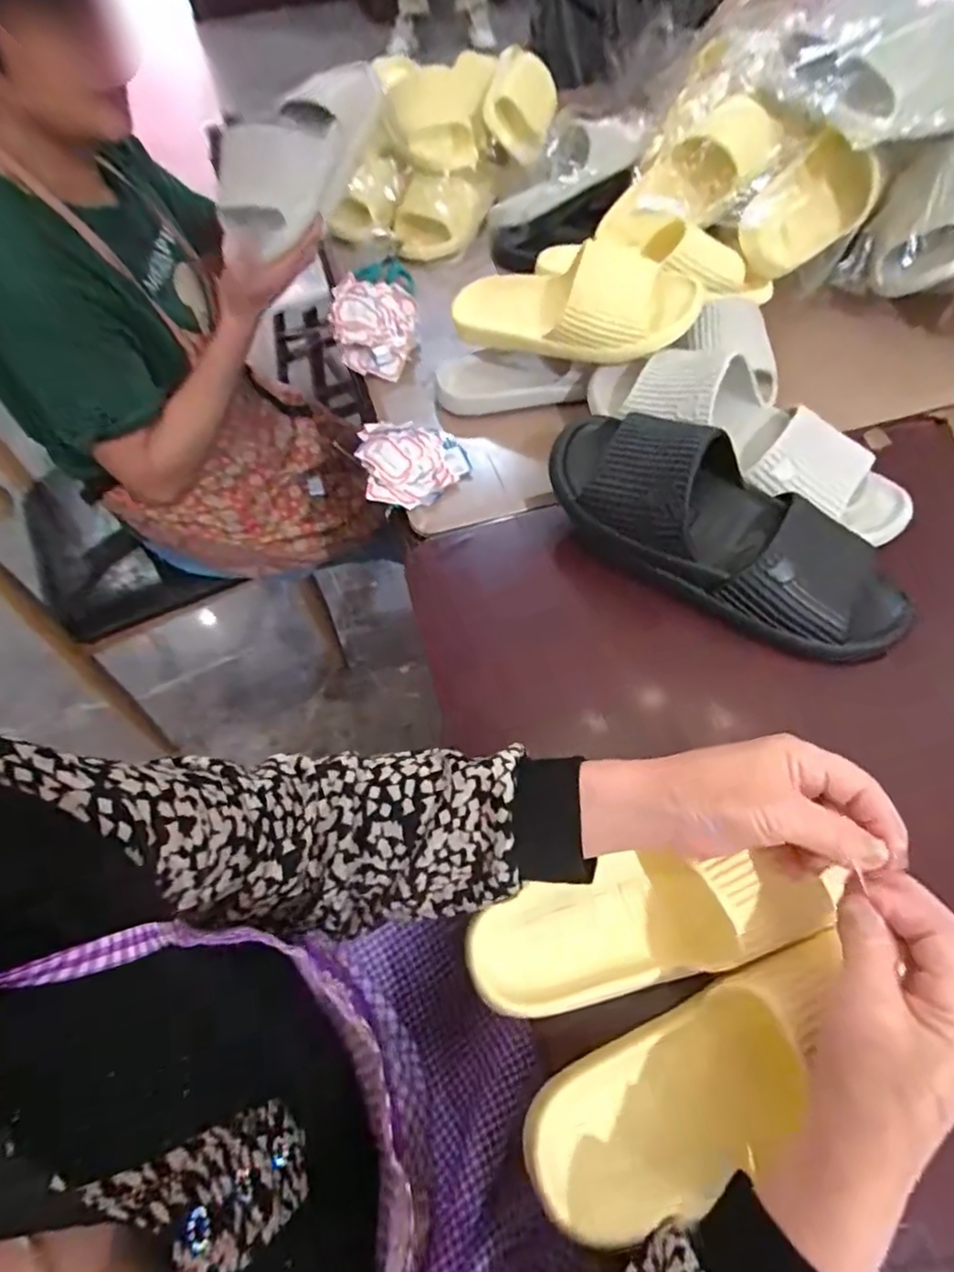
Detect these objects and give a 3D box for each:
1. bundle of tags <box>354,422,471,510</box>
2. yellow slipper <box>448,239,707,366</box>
[{"bbox_3d":[-0.065,-0.179,0.649,0.106,0.032,0.089,-4,58,2],"label":"bundle of tags"},{"bbox_3d":[0.097,-0.335,0.649,0.245,0.081,0.113,4,58,6],"label":"yellow slipper"}]

